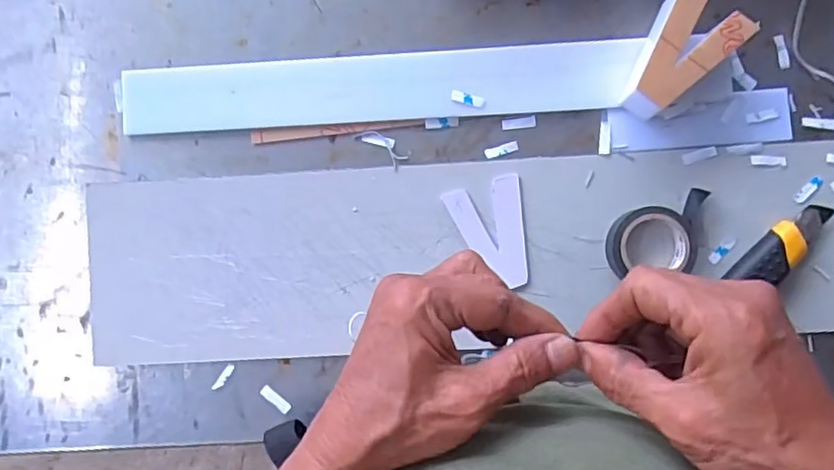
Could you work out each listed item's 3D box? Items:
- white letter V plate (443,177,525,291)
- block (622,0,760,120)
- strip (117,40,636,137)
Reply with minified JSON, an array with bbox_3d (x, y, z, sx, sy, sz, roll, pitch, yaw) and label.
[{"bbox_3d":[0.052,-0.002,0.449,0.055,0.004,0.080,-5,88,2],"label":"white letter V plate"},{"bbox_3d":[0.179,-0.125,0.429,0.056,0.048,0.086,41,92,2],"label":"block"},{"bbox_3d":[-0.030,-0.110,0.459,0.382,0.007,0.052,-3,88,2],"label":"strip"}]

